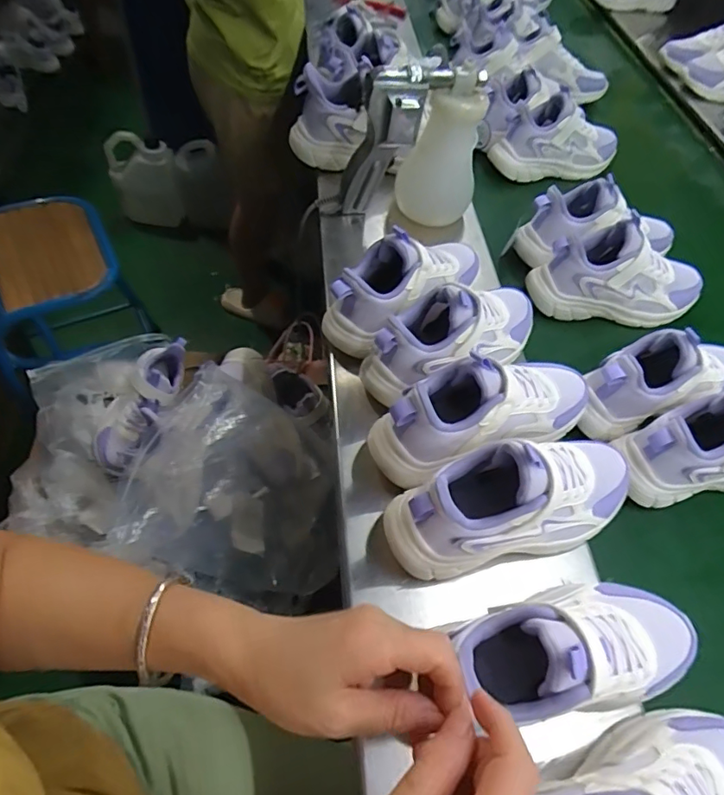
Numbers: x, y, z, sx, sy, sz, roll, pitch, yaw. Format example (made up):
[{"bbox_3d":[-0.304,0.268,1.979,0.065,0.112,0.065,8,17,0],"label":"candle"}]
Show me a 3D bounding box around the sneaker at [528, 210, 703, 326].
[{"bbox_3d":[0.350,-0.168,0.671,0.232,0.121,0.073,0,57,0],"label":"sneaker"}]

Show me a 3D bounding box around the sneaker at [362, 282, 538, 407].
[{"bbox_3d":[0.108,-0.071,0.537,0.225,0.106,0.082,-21,58,-30],"label":"sneaker"}]

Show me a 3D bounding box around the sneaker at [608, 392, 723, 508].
[{"bbox_3d":[0.391,0.045,0.533,0.230,0.115,0.076,-10,57,-7],"label":"sneaker"}]

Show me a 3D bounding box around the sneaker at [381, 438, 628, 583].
[{"bbox_3d":[0.145,0.086,0.440,0.246,0.117,0.082,-16,58,-11],"label":"sneaker"}]

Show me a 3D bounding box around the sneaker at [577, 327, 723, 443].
[{"bbox_3d":[0.354,-0.033,0.567,0.242,0.097,0.072,-16,58,-11],"label":"sneaker"}]

